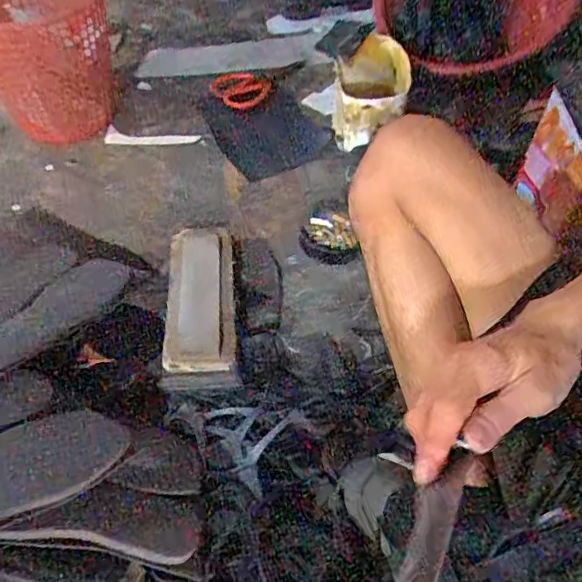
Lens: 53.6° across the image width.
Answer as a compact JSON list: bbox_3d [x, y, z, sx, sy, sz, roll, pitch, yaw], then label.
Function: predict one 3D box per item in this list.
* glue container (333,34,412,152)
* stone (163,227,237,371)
[{"bbox_3d":[0.133,-0.331,0.973,0.123,0.106,0.176,8,52,5],"label":"glue container"},{"bbox_3d":[-0.119,0.000,0.767,0.086,0.024,0.235,-3,52,-3],"label":"stone"}]

